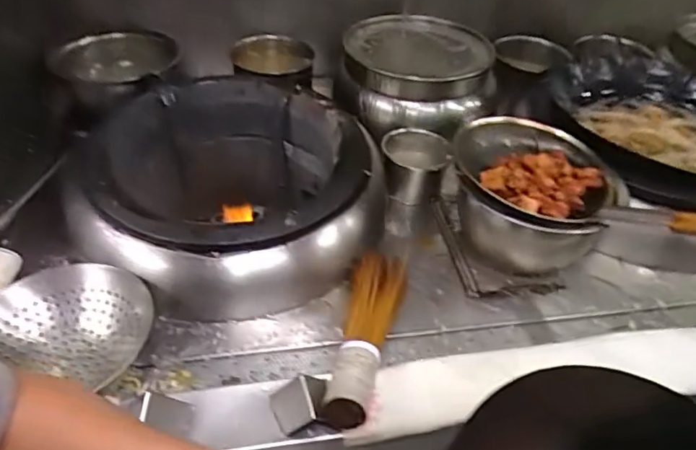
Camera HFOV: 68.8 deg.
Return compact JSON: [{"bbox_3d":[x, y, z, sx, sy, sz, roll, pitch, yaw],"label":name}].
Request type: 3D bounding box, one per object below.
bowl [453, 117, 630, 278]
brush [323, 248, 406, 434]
[{"bbox_3d":[0.294,-0.042,0.840,0.237,0.165,0.224,2,41,-2],"label":"bowl"},{"bbox_3d":[0.029,0.141,0.693,0.080,0.088,0.293,8,41,5],"label":"brush"}]

